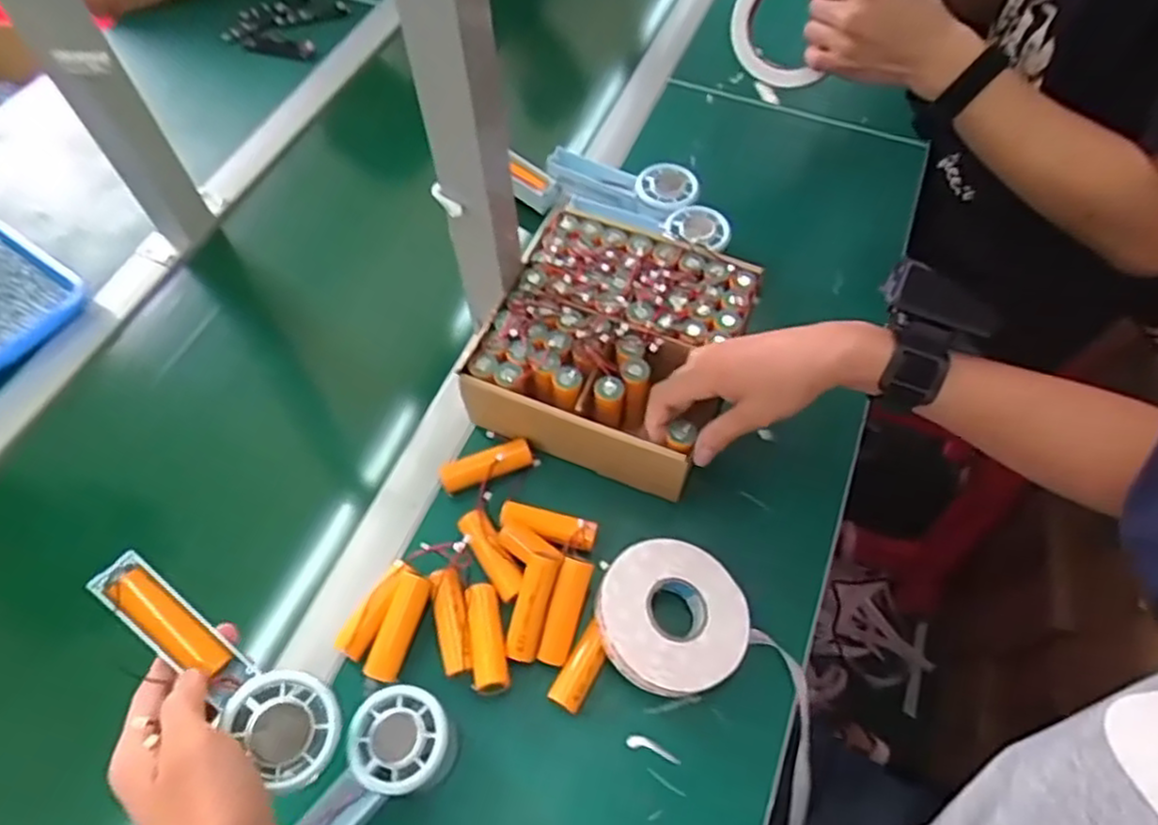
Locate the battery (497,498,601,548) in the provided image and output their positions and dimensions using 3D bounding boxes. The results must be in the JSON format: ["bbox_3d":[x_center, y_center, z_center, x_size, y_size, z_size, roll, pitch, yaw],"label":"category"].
[{"bbox_3d":[-0.022,0.084,0.528,0.071,0.021,0.022,17,61,10],"label":"battery"}]

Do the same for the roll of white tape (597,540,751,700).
[{"bbox_3d":[0.064,0.140,0.485,0.099,0.032,0.101,0,59,0],"label":"roll of white tape"}]

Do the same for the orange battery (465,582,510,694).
[{"bbox_3d":[-0.063,0.150,0.477,0.022,0.015,0.075,-11,60,-6],"label":"orange battery"}]

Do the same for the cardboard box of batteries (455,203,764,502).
[{"bbox_3d":[0.029,-0.056,0.578,0.182,0.076,0.201,19,61,11],"label":"cardboard box of batteries"}]

